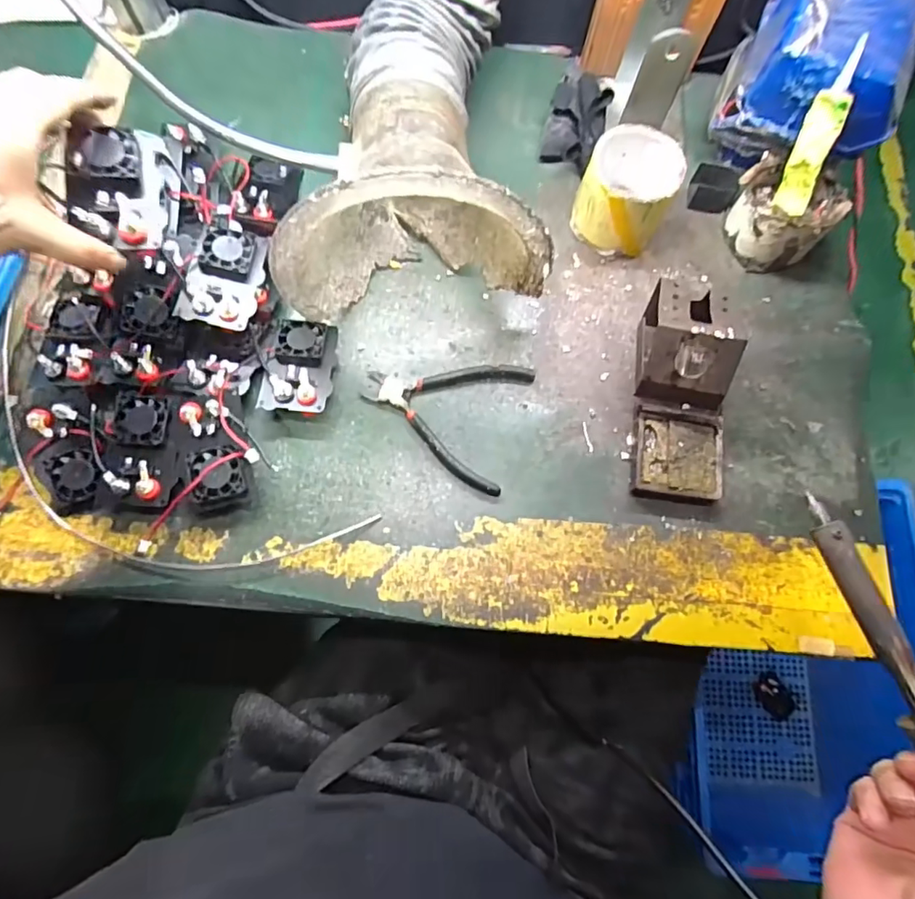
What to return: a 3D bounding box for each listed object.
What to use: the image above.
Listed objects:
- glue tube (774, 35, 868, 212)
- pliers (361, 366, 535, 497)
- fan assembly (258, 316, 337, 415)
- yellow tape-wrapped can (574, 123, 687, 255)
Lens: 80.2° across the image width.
[{"bbox_3d":[0.308,-0.270,0.465,0.020,0.126,0.037,3,41,-1],"label":"glue tube"},{"bbox_3d":[-0.013,-0.037,0.470,0.136,0.014,0.115,19,74,4],"label":"pliers"},{"bbox_3d":[-0.137,-0.073,0.469,0.057,0.027,0.085,3,74,-1],"label":"fan assembly"},{"bbox_3d":[0.155,-0.239,0.496,0.078,0.089,0.083,1,74,-2],"label":"yellow tape-wrapped can"}]

